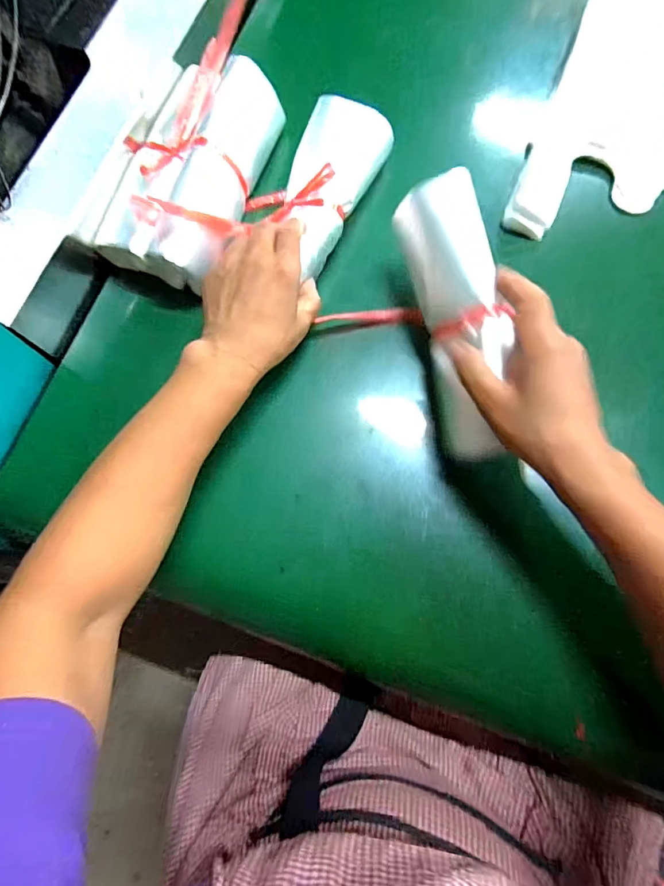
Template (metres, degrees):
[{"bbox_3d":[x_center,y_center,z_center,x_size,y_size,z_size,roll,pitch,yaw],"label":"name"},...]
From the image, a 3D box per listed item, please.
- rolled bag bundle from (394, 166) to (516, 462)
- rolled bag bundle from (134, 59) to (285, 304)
[{"bbox_3d":[0.093,-0.093,0.318,0.054,0.039,0.208,-9,91,-1],"label":"rolled bag bundle"},{"bbox_3d":[-0.100,-0.235,0.381,0.053,0.050,0.204,20,79,7],"label":"rolled bag bundle"}]

